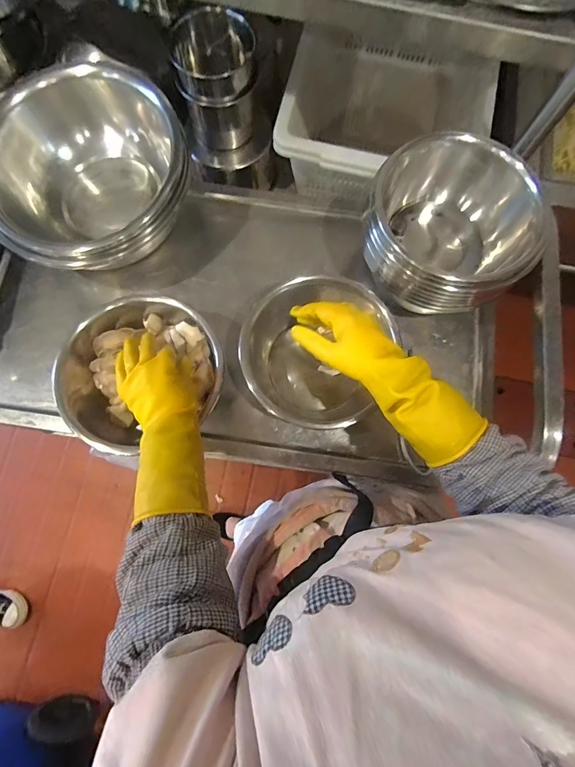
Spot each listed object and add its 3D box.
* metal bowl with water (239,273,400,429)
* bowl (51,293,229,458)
[{"bbox_3d":[0.038,-0.046,0.594,0.204,0.109,0.231,25,78,4],"label":"metal bowl with water"},{"bbox_3d":[-0.222,-0.035,0.571,0.228,0.094,0.225,0,77,-2],"label":"bowl"}]

